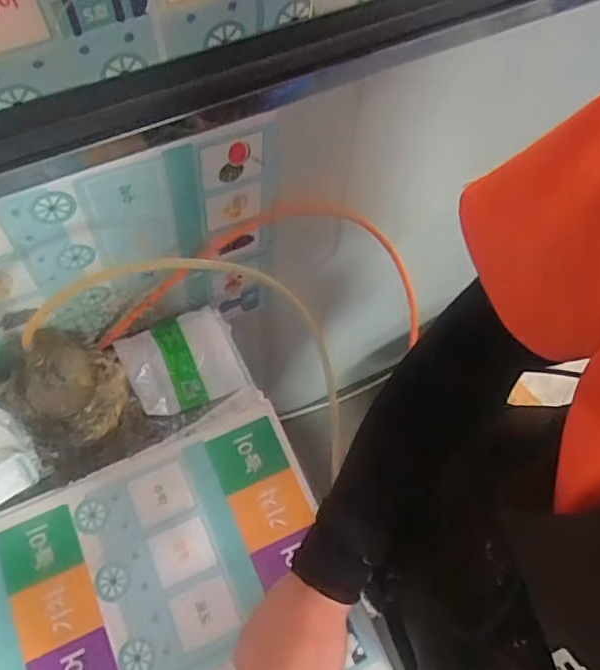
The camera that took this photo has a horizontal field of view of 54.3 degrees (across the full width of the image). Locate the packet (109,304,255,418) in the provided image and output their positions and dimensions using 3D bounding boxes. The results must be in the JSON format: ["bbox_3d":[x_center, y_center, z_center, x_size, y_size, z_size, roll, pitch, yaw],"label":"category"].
[{"bbox_3d":[-0.155,0.033,0.777,0.144,0.028,0.128,-20,69,-11],"label":"packet"}]

